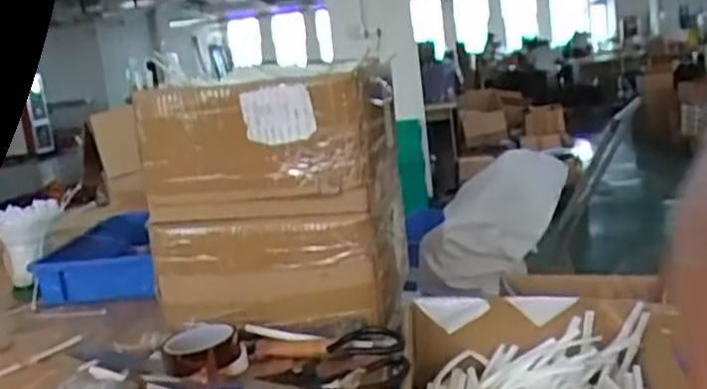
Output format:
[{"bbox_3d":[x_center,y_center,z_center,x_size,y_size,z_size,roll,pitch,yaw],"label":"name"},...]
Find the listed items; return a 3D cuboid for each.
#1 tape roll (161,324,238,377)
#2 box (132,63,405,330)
[{"bbox_3d":[-0.195,0.196,0.932,0.093,0.043,0.086,-9,11,-13],"label":"tape roll"},{"bbox_3d":[-0.112,0.000,1.120,0.341,0.346,0.295,-4,11,11],"label":"box"}]

